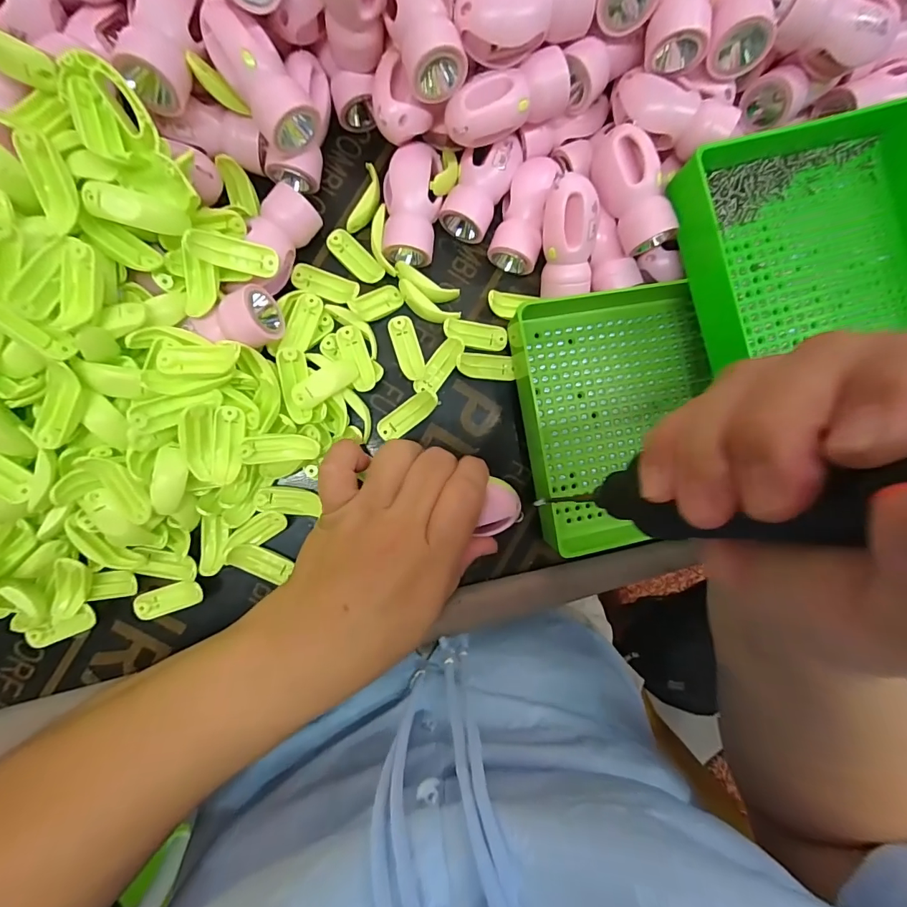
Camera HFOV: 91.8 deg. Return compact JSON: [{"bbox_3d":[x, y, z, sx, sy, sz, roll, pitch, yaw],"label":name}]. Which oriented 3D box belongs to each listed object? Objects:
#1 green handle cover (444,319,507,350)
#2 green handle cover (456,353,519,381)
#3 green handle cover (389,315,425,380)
[{"bbox_3d":[0.014,-0.076,0.276,0.041,0.014,0.016,11,90,-8],"label":"green handle cover"},{"bbox_3d":[0.021,-0.055,0.281,0.038,0.004,0.016,3,91,-8],"label":"green handle cover"},{"bbox_3d":[-0.028,-0.065,0.272,0.015,0.007,0.040,-19,94,-7],"label":"green handle cover"}]

